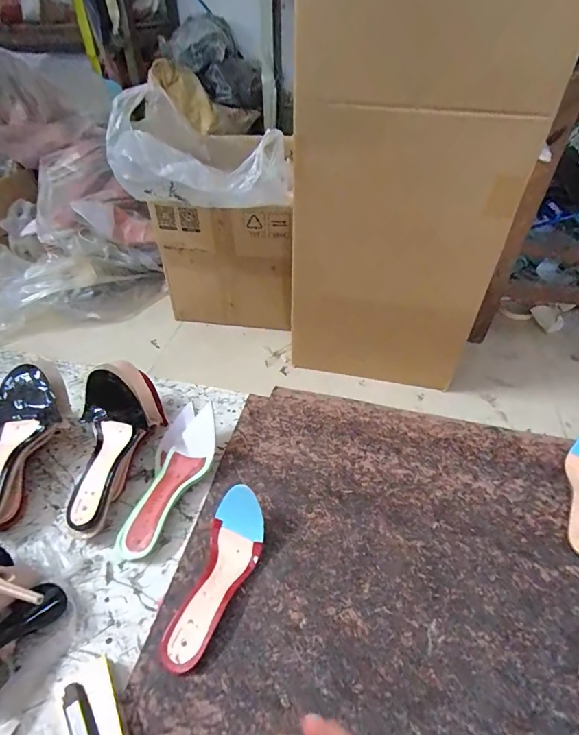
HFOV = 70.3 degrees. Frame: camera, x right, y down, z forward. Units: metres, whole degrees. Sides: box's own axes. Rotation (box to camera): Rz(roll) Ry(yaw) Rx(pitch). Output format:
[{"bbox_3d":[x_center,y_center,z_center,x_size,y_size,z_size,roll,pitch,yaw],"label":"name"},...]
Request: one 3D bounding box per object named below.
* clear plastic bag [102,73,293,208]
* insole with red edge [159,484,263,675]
[{"bbox_3d":[-0.184,-0.407,0.754,0.277,0.151,0.342,-18,47,-17],"label":"clear plastic bag"},{"bbox_3d":[-0.092,0.267,0.535,0.075,0.057,0.210,13,46,13],"label":"insole with red edge"}]

